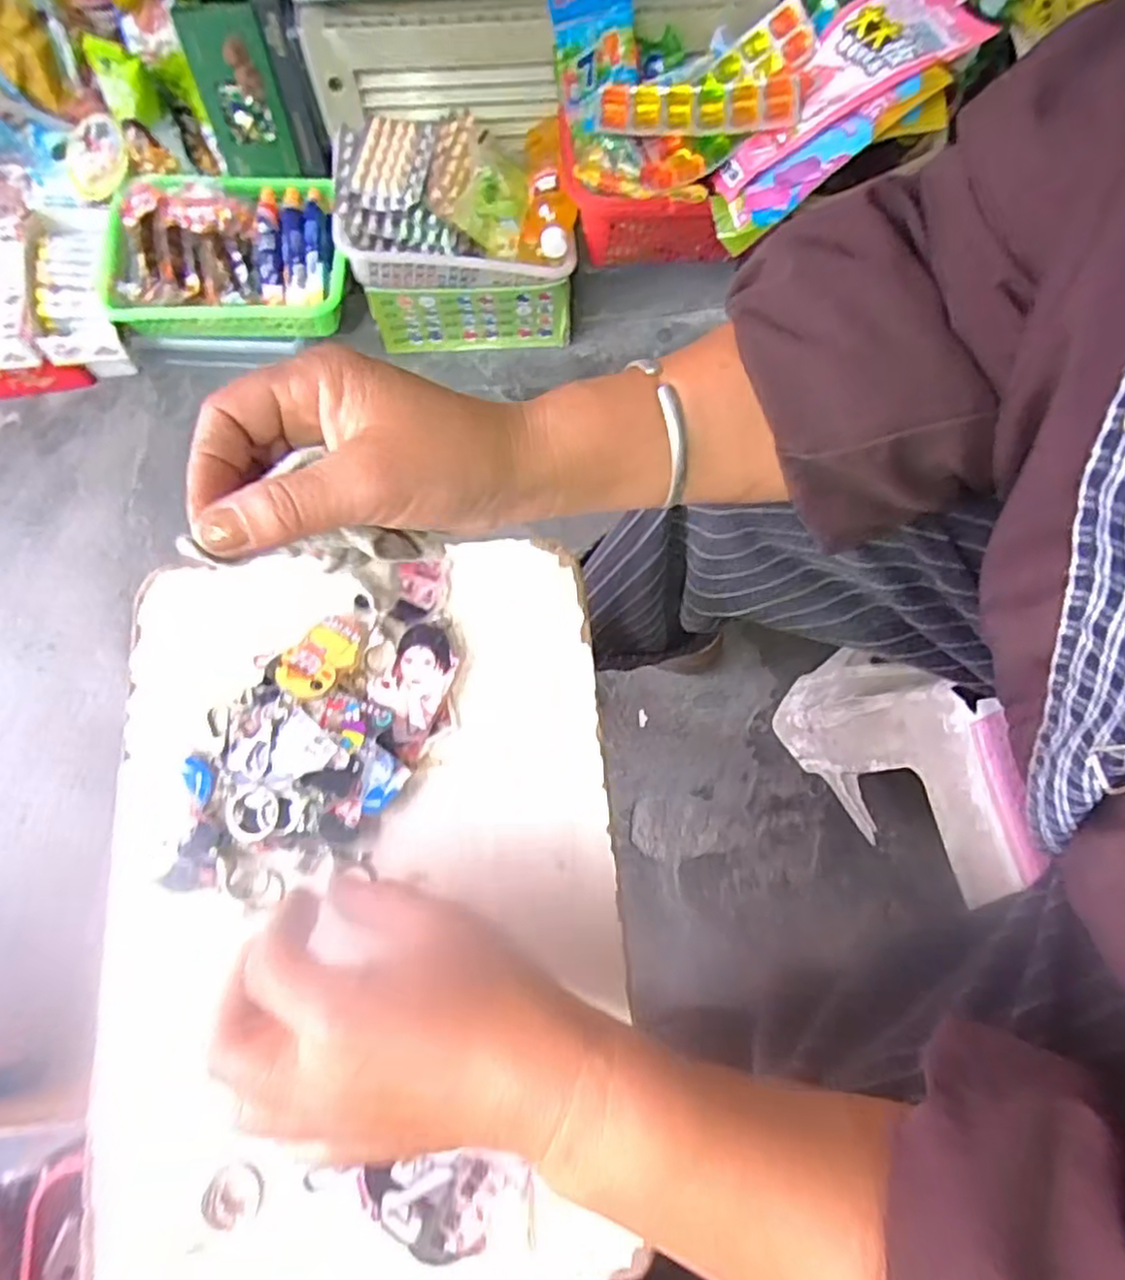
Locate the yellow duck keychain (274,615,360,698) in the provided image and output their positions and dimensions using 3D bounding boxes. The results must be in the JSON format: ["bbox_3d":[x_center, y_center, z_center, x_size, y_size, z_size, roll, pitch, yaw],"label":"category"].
[{"bbox_3d":[-0.120,0.008,0.343,0.027,0.008,0.044,31,75,8],"label":"yellow duck keychain"}]

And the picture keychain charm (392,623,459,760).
[{"bbox_3d":[-0.070,0.025,0.349,0.028,0.007,0.066,0,73,-1],"label":"picture keychain charm"}]

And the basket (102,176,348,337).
[{"bbox_3d":[-0.393,-0.454,0.821,0.276,0.071,0.180,-5,73,-2],"label":"basket"}]

